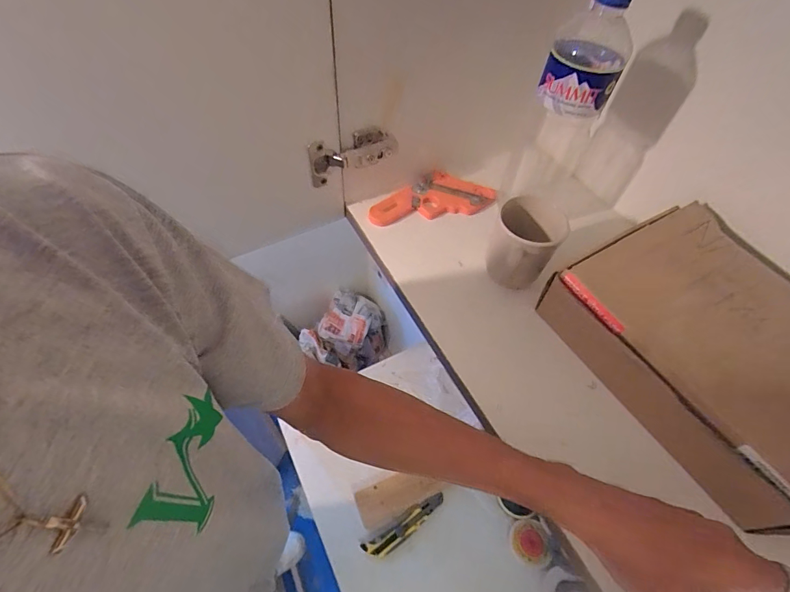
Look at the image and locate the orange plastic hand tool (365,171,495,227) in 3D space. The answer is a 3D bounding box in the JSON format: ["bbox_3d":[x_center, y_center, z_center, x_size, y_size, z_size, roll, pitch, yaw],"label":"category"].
[{"bbox_3d":[0.049,-0.147,0.562,0.183,0.015,0.088,-12,56,-12],"label":"orange plastic hand tool"}]

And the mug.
[{"bbox_3d":[0.143,-0.051,0.451,0.074,0.094,0.083,20,55,11],"label":"mug"}]

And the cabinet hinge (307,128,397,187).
[{"bbox_3d":[-0.049,-0.174,0.487,0.108,0.055,0.027,-22,59,-18],"label":"cabinet hinge"}]

